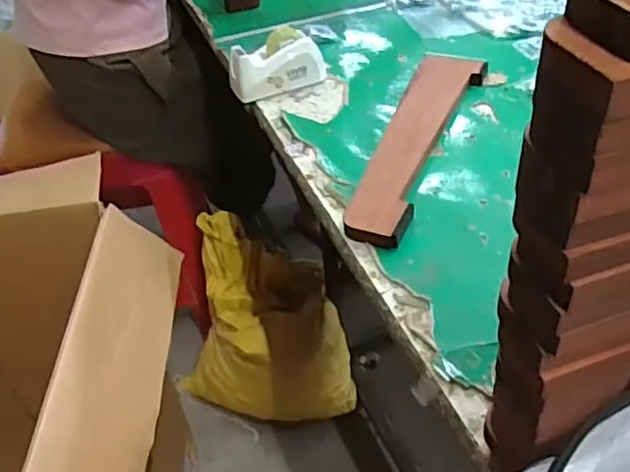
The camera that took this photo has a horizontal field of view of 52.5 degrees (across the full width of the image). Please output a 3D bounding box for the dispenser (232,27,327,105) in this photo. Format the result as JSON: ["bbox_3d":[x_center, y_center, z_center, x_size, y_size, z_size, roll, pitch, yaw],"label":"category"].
[{"bbox_3d":[-0.048,-0.214,0.795,0.120,0.058,0.049,-20,42,-15],"label":"dispenser"}]

